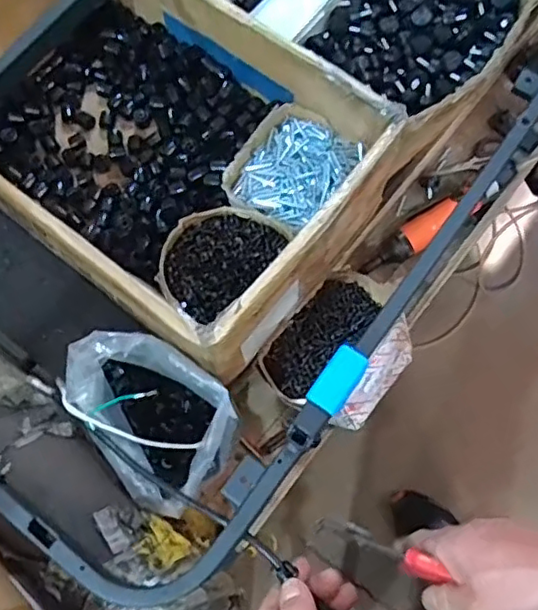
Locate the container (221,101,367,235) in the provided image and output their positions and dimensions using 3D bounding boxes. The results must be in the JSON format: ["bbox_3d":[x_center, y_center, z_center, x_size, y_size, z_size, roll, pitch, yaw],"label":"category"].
[{"bbox_3d":[0.026,-0.167,0.778,0.133,0.049,0.162,37,76,13],"label":"container"}]

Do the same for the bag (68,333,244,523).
[{"bbox_3d":[-0.111,0.109,0.634,0.128,0.107,0.187,-34,74,-10],"label":"bag"}]

